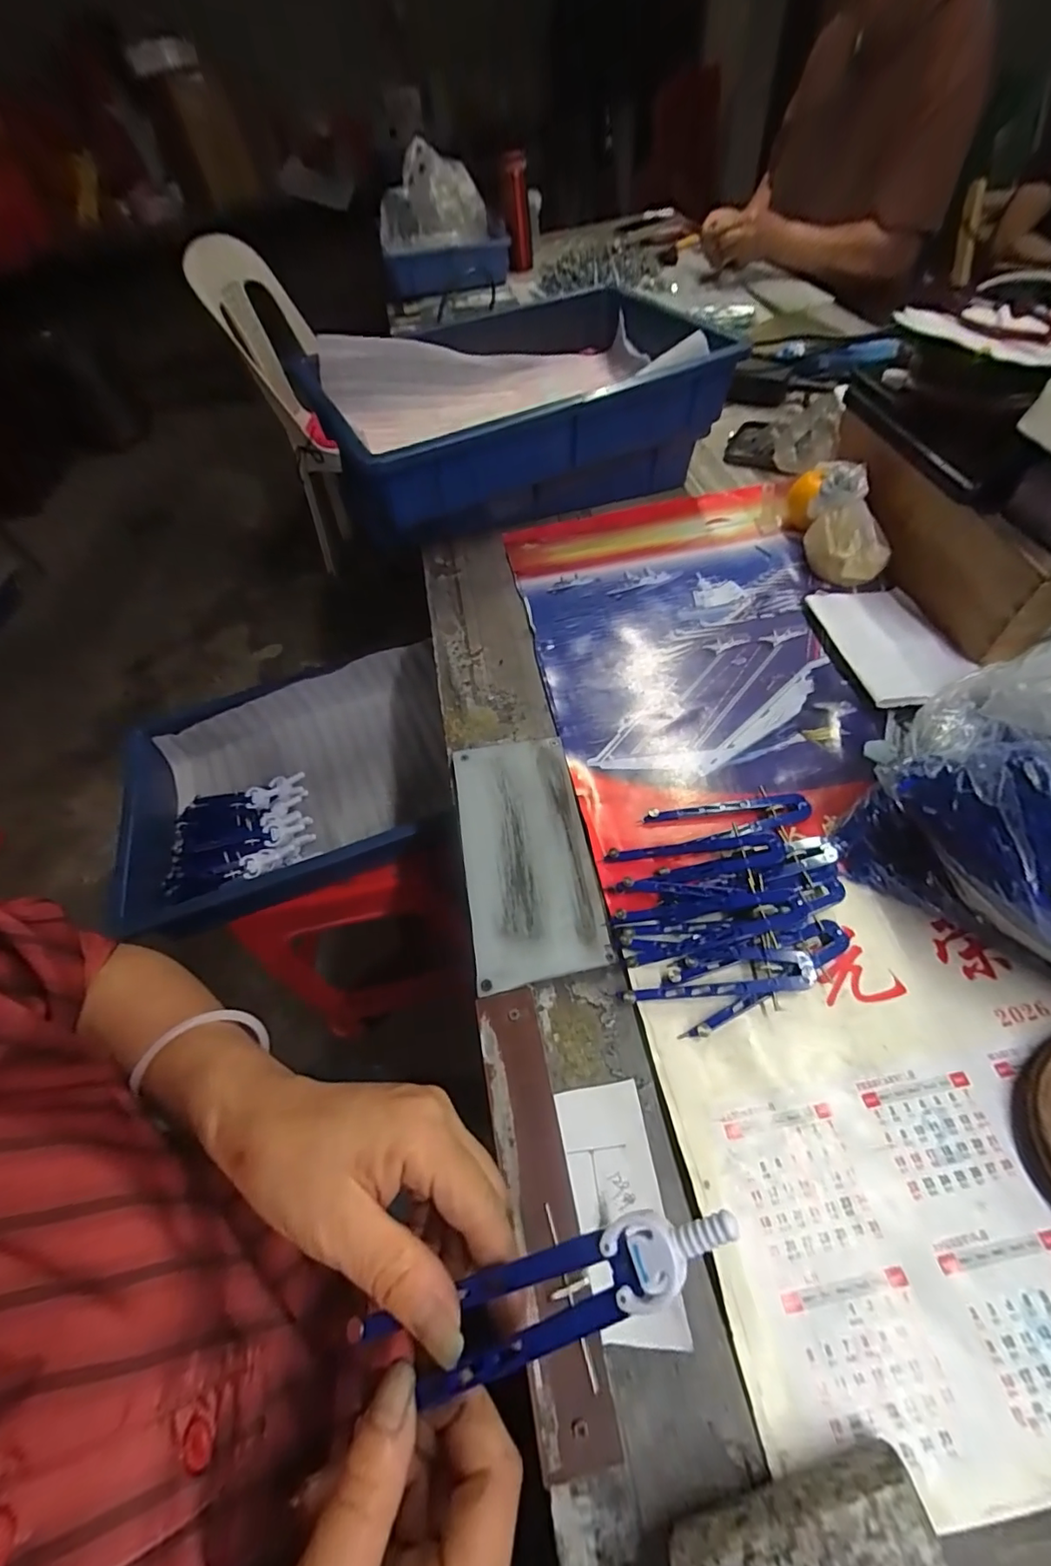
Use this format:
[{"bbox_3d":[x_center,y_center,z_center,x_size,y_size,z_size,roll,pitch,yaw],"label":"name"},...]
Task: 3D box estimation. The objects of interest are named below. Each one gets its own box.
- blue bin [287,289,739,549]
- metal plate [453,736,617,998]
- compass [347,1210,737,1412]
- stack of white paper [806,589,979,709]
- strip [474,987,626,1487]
[{"bbox_3d":[-0.003,-0.413,0.624,0.419,0.157,0.274,-23,57,-9],"label":"blue bin"},{"bbox_3d":[-0.001,0.047,0.399,0.091,0.008,0.197,-9,55,-4],"label":"metal plate"},{"bbox_3d":[0.001,0.179,0.180,0.151,0.007,0.027,-33,55,12],"label":"compass"},{"bbox_3d":[0.339,-0.129,0.487,0.104,0.019,0.156,-7,56,2],"label":"stack of white paper"},{"bbox_3d":[0.006,0.220,0.286,0.037,0.005,0.202,-13,56,-2],"label":"strip"}]

